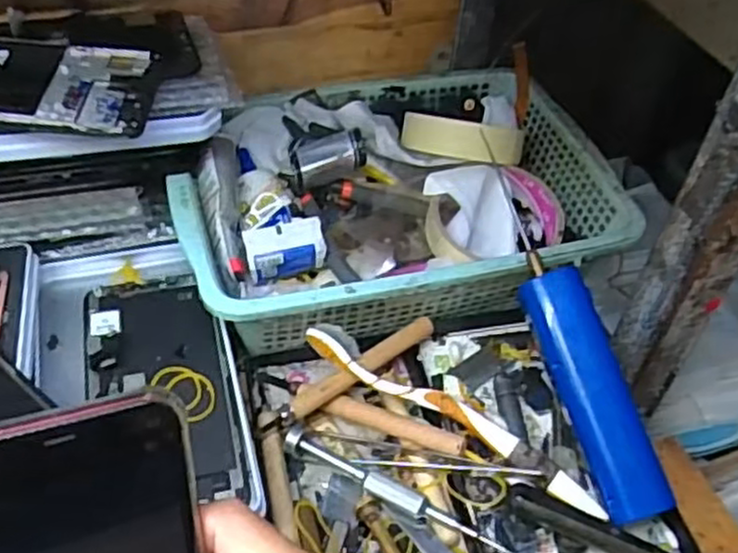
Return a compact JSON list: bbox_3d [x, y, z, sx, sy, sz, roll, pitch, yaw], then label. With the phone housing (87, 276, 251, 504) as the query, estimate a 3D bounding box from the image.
[{"bbox_3d":[-0.113,0.057,0.400,0.072,0.011,0.146,-11,49,-14],"label":"phone housing"}]

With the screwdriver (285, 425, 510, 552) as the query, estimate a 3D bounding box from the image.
[{"bbox_3d":[0.011,0.110,0.376,0.123,0.013,0.013,25,50,18],"label":"screwdriver"}]

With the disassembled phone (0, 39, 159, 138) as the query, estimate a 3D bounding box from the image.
[{"bbox_3d":[-0.188,-0.102,0.375,0.151,0.010,0.076,2,47,-2],"label":"disassembled phone"}]

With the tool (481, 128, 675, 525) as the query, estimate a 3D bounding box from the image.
[{"bbox_3d":[0.108,0.026,0.402,0.032,0.024,0.208,-14,72,-17],"label":"tool"}]

